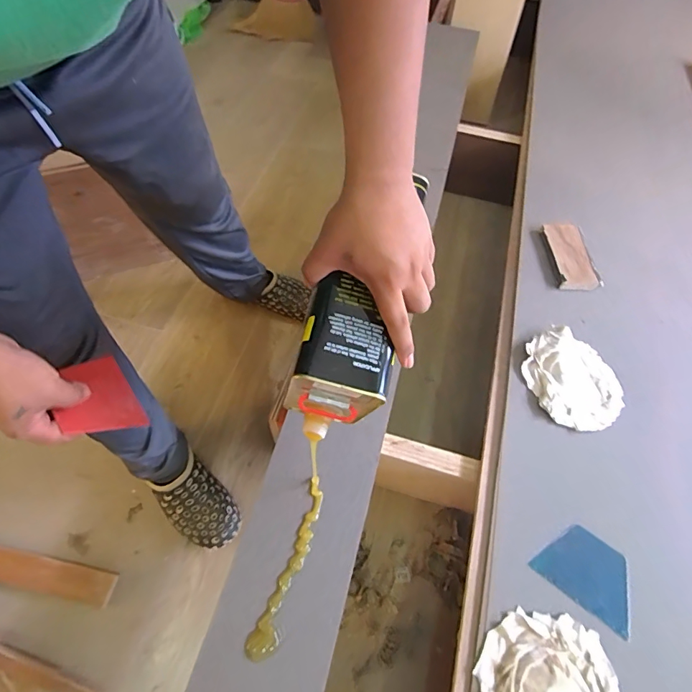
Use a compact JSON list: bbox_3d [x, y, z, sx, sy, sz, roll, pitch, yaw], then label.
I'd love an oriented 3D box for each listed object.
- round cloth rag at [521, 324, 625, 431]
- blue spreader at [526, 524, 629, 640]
[{"bbox_3d":[0.402,0.053,0.771,0.154,0.037,0.183,-18,61,-13],"label":"round cloth rag"},{"bbox_3d":[0.350,0.324,0.629,0.135,0.005,0.098,35,63,18],"label":"blue spreader"}]

